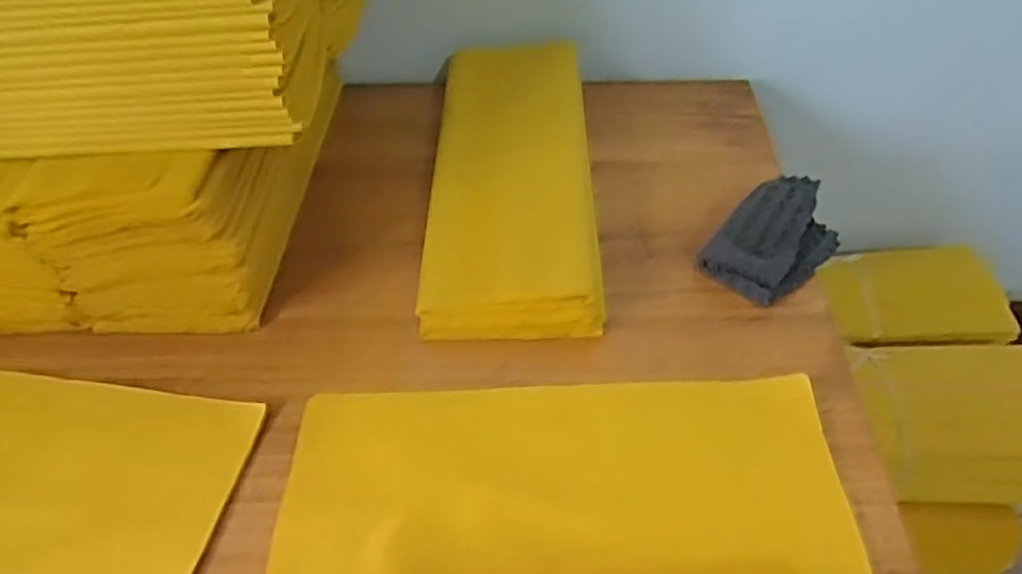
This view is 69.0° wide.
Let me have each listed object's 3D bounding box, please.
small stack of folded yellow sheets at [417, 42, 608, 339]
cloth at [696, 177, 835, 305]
[{"bbox_3d":[0.003,-0.093,0.598,0.123,0.062,0.314,0,47,2],"label":"small stack of folded yellow sheets"},{"bbox_3d":[0.196,-0.036,0.550,0.070,0.037,0.108,34,57,29],"label":"cloth"}]

